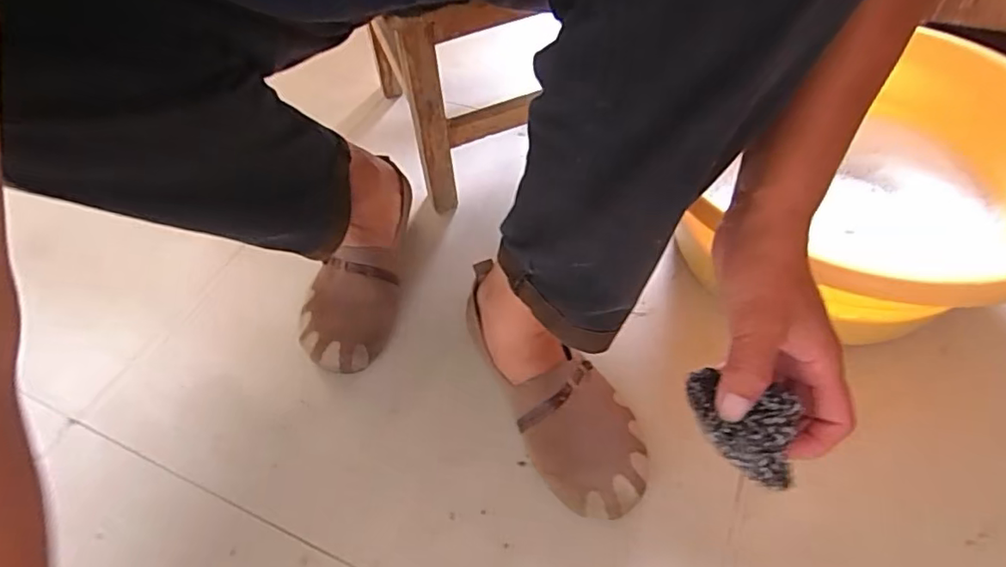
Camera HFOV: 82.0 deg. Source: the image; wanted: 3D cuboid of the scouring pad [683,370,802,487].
[{"bbox_3d":[0.129,0.077,0.317,0.057,0.017,0.053,15,53,15],"label":"scouring pad"}]

